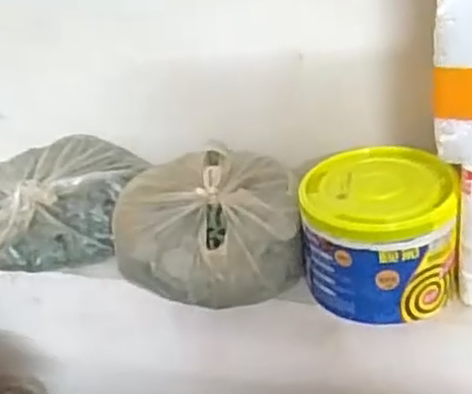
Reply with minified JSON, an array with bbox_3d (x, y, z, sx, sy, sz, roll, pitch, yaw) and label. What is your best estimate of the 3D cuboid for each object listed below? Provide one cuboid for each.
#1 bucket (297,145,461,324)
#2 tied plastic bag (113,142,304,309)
[{"bbox_3d":[0.127,0.033,0.643,0.129,0.114,0.120,-4,25,4],"label":"bucket"},{"bbox_3d":[-0.022,0.029,0.681,0.173,0.095,0.141,-13,26,-14],"label":"tied plastic bag"}]

